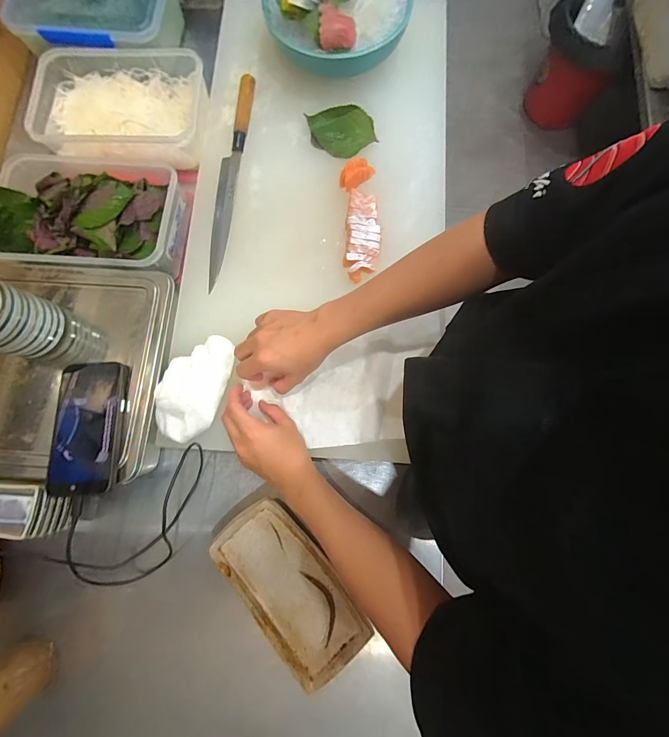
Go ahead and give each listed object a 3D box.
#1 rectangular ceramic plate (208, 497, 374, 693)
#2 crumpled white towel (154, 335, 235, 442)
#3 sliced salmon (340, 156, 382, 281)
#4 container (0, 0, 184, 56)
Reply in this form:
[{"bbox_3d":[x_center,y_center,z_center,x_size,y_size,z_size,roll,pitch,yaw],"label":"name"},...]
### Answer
[{"bbox_3d":[-0.056,0.277,0.431,0.109,0.022,0.213,-39,81,-6],"label":"rectangular ceramic plate"},{"bbox_3d":[-0.193,0.020,0.445,0.078,0.055,0.143,13,80,4],"label":"crumpled white towel"},{"bbox_3d":[0.040,-0.223,0.510,0.054,0.026,0.188,-2,80,1],"label":"sliced salmon"},{"bbox_3d":[-0.399,-0.600,0.579,0.246,0.092,0.176,3,80,2],"label":"container"}]

